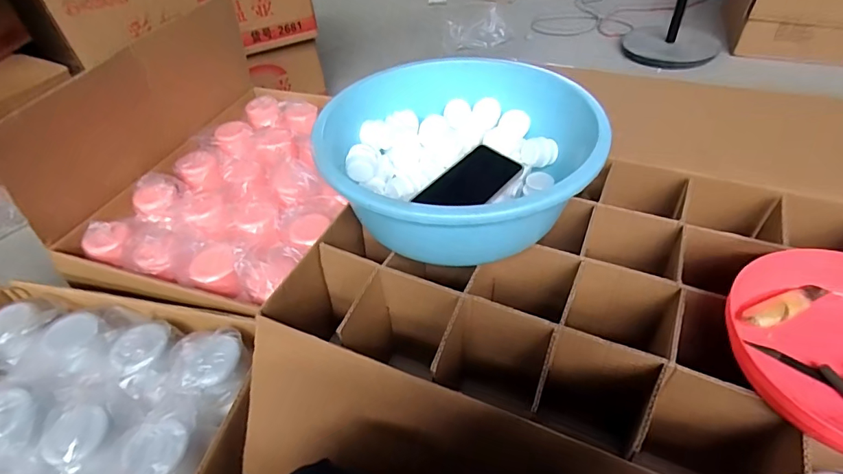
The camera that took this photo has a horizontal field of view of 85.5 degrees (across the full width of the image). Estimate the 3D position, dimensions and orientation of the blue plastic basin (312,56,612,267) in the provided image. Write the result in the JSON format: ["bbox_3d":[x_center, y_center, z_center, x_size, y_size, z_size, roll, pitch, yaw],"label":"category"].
[{"bbox_3d":[0.043,-0.106,0.611,0.329,0.117,0.336,-2,46,2],"label":"blue plastic basin"}]

